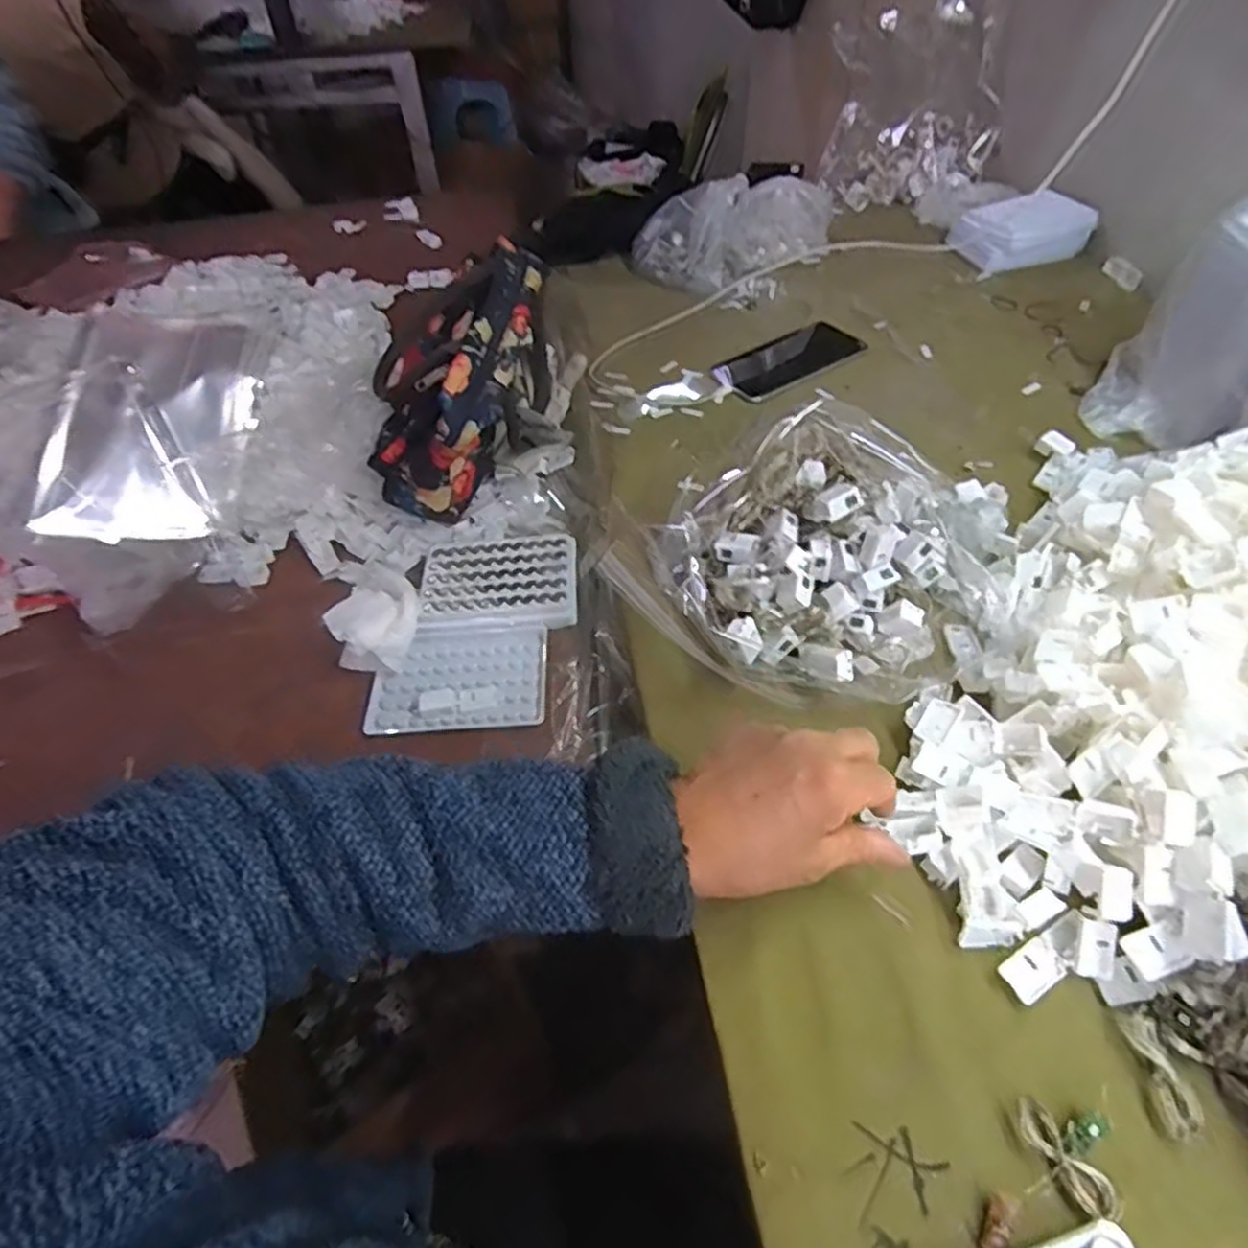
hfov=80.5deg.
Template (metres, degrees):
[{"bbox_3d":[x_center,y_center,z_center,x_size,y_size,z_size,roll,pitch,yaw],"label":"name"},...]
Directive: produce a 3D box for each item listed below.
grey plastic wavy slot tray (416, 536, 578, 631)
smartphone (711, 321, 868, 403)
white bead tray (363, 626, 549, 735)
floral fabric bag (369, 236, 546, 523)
[{"bbox_3d":[-0.101,-0.039,0.609,0.122,0.016,0.100,-4,48,0],"label":"grey plastic wavy slot tray"},{"bbox_3d":[0.172,-0.272,0.748,0.158,0.008,0.068,-26,52,-18],"label":"smartphone"},{"bbox_3d":[-0.124,0.040,0.554,0.129,0.014,0.085,-3,48,1],"label":"white bead tray"},{"bbox_3d":[-0.146,-0.206,0.646,0.125,0.154,0.212,5,49,8],"label":"floral fabric bag"}]

